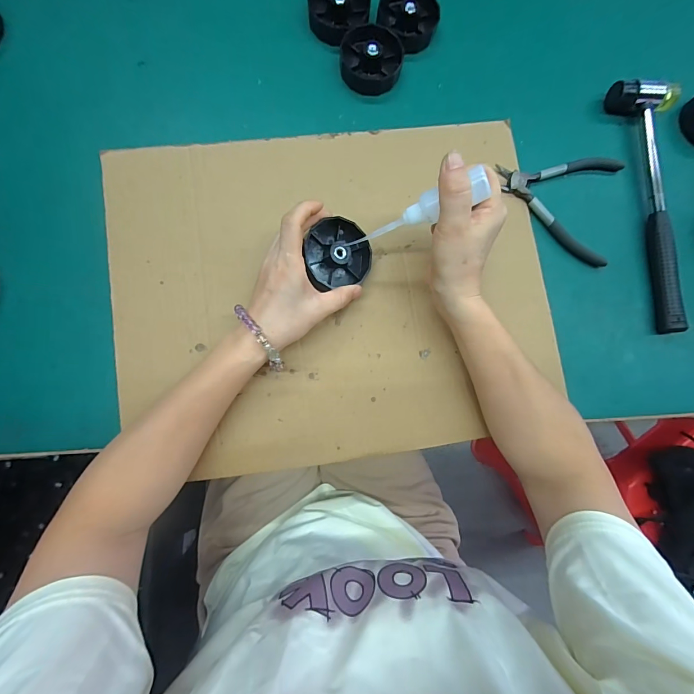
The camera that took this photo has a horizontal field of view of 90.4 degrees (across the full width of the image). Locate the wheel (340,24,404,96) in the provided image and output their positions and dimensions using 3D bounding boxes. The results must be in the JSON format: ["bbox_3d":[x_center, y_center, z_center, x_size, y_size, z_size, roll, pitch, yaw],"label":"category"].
[{"bbox_3d":[0.026,-0.309,0.370,0.065,0.022,0.056,6,83,-4],"label":"wheel"}]

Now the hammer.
[{"bbox_3d":[0.351,-0.157,0.382,0.061,0.026,0.277,-8,84,-6],"label":"hammer"}]

